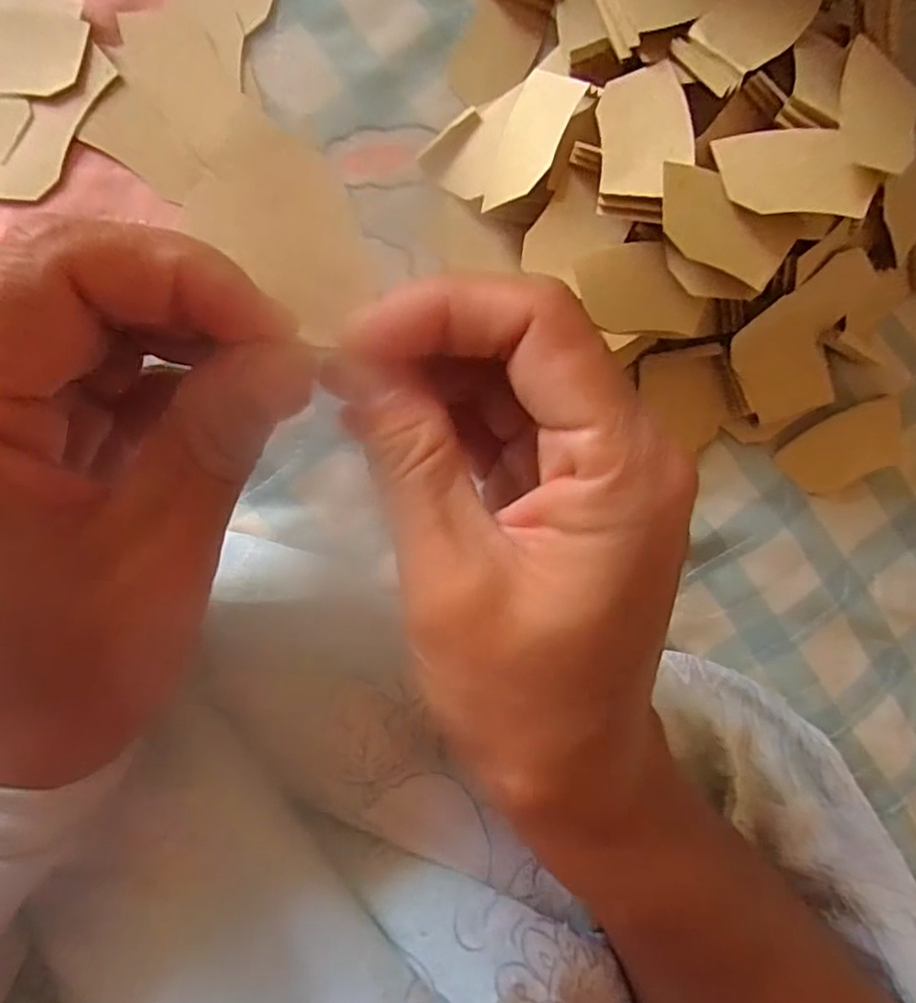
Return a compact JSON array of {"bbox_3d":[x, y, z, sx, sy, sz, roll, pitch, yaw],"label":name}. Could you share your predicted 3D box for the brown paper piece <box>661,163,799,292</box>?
[{"bbox_3d":[0.076,-0.078,0.179,0.044,0.005,0.023,25,90,-12],"label":"brown paper piece"}]

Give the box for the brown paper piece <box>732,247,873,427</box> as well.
[{"bbox_3d":[0.124,-0.055,0.221,0.055,0.004,0.046,-36,119,0],"label":"brown paper piece"}]

